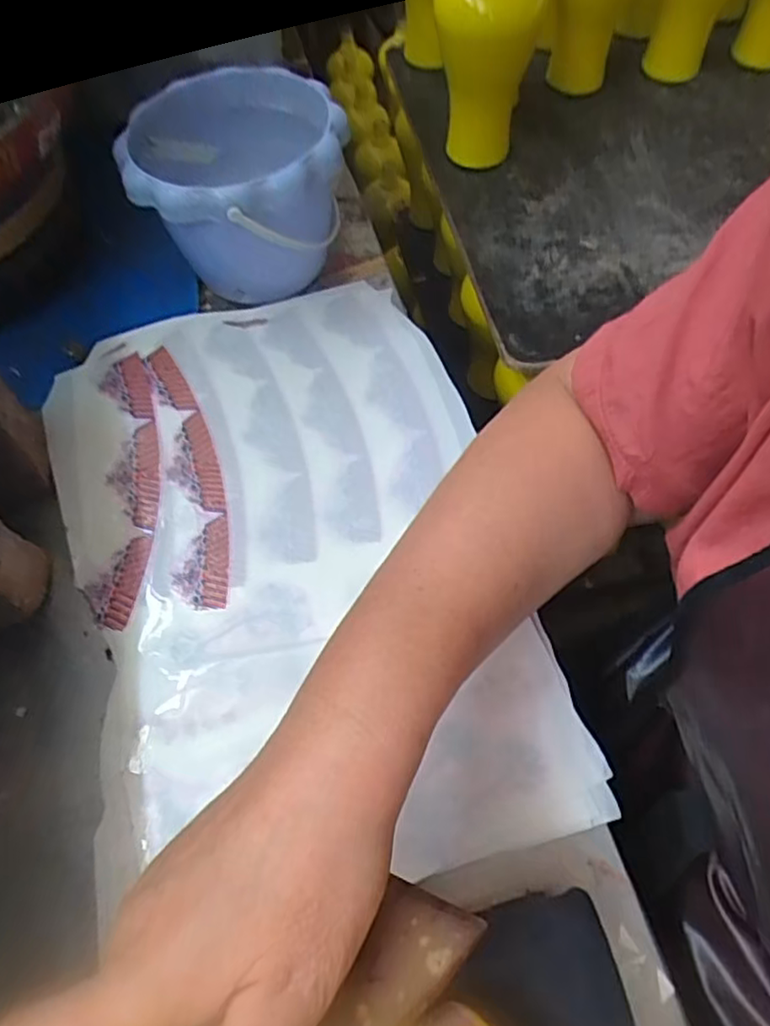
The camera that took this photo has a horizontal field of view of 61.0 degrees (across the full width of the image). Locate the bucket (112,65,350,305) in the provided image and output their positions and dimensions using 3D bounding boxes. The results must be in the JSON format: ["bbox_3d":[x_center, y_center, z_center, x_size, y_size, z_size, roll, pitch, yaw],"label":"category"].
[{"bbox_3d":[-0.105,-0.233,0.489,0.145,0.121,0.158,-2,60,3],"label":"bucket"}]

